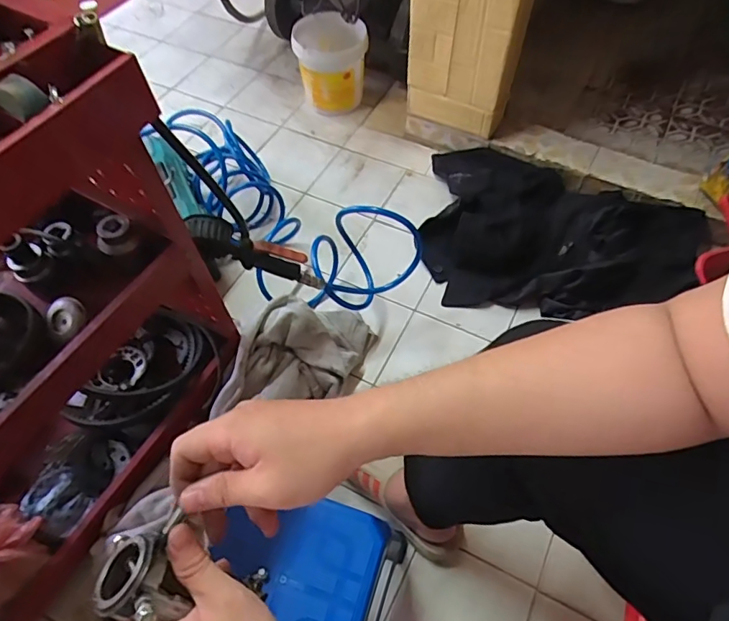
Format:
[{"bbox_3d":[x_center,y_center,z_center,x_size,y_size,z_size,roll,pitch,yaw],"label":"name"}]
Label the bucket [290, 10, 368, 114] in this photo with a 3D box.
[{"bbox_3d":[-0.089,-0.703,1.422,0.191,0.211,0.191,-2,58,3],"label":"bucket"}]

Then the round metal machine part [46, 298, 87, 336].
[{"bbox_3d":[-0.393,0.006,0.660,0.055,0.016,0.046,34,65,20],"label":"round metal machine part"}]

